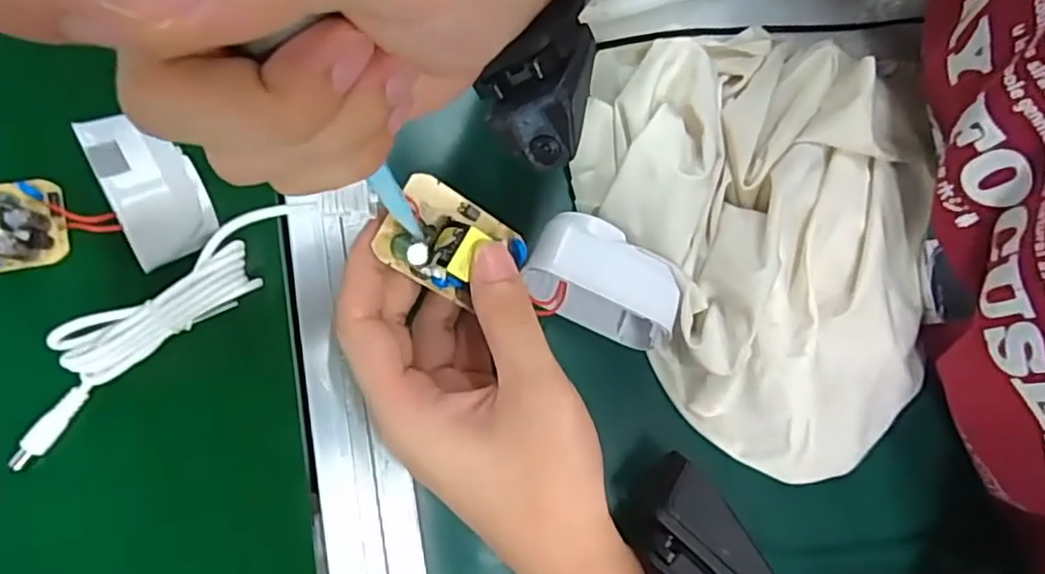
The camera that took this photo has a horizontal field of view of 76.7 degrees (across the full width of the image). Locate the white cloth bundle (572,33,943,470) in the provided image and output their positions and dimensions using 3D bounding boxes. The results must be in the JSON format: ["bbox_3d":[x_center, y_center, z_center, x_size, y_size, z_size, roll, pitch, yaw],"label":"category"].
[{"bbox_3d":[0.107,-0.025,0.305,0.159,0.056,0.201,5,73,-1],"label":"white cloth bundle"}]

